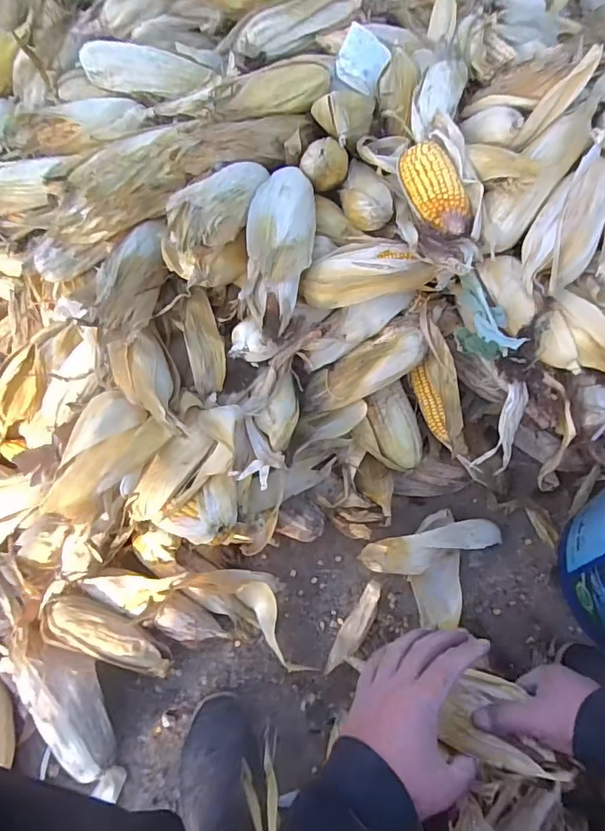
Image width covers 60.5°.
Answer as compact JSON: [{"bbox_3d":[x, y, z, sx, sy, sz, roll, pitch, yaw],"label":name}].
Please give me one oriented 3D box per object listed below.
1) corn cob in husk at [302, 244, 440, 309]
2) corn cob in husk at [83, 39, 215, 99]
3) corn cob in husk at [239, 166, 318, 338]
[{"bbox_3d":[0.072,-0.162,0.580,0.143,0.049,0.061,-6,63,15],"label":"corn cob in husk"},{"bbox_3d":[-0.206,-0.465,0.699,0.181,0.045,0.049,14,65,9],"label":"corn cob in husk"},{"bbox_3d":[-0.023,-0.206,0.585,0.070,0.053,0.227,5,64,5],"label":"corn cob in husk"}]

